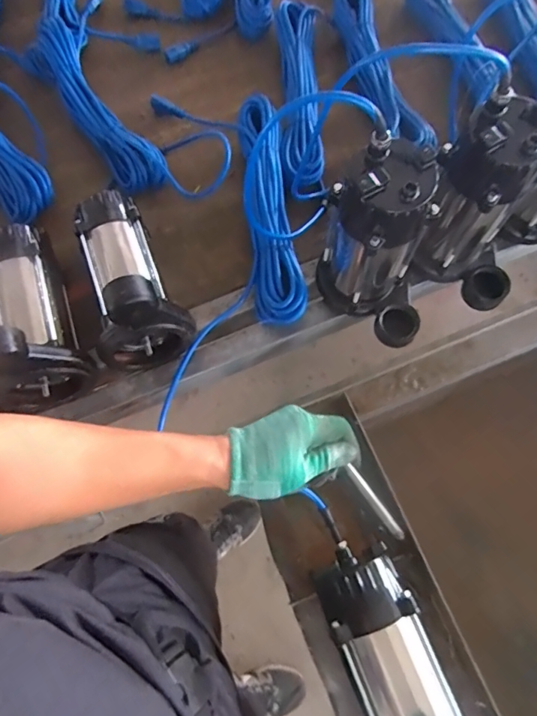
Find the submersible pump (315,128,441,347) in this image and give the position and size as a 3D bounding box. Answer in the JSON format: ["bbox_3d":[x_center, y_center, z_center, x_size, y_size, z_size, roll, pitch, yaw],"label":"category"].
[{"bbox_3d":[0.130,-0.114,0.551,0.130,0.241,0.125,8,72,5],"label":"submersible pump"}]

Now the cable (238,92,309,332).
[{"bbox_3d":[0.006,-0.170,0.649,0.070,0.064,0.246,-7,84,0],"label":"cable"}]

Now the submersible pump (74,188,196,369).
[{"bbox_3d":[-0.191,-0.119,0.604,0.108,0.163,0.225,-24,72,-6],"label":"submersible pump"}]

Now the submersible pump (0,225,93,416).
[{"bbox_3d":[-0.314,-0.061,0.594,0.103,0.167,0.219,-25,72,-6],"label":"submersible pump"}]

